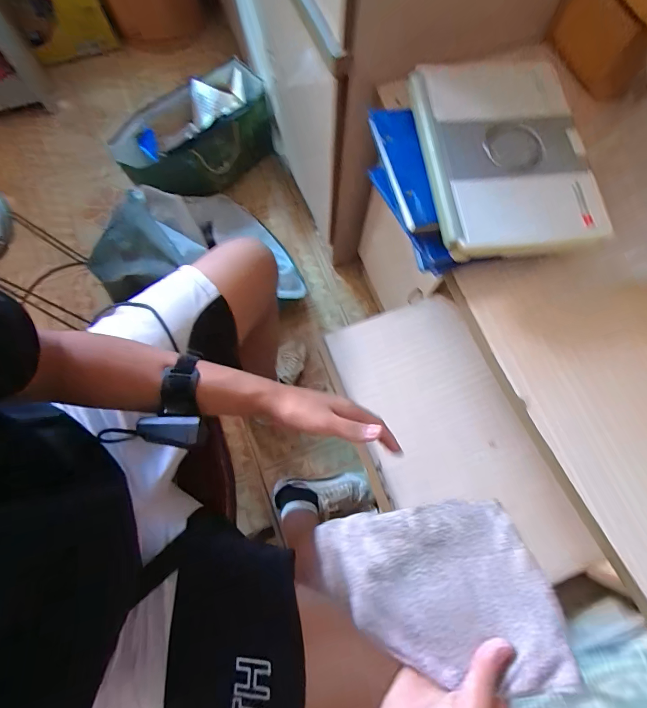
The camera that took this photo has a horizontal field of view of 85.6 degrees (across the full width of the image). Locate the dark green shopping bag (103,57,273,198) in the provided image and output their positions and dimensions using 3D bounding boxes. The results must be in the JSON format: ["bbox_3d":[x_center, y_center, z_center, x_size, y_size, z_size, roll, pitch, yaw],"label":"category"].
[{"bbox_3d":[-0.420,-0.715,1.205,0.502,0.300,0.257,-22,77,-7],"label":"dark green shopping bag"}]

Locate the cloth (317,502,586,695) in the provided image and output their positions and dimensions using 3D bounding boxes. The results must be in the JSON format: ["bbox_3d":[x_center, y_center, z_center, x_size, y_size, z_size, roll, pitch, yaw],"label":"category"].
[{"bbox_3d":[0.094,0.211,0.314,0.185,0.079,0.125,-6,75,-3],"label":"cloth"}]

